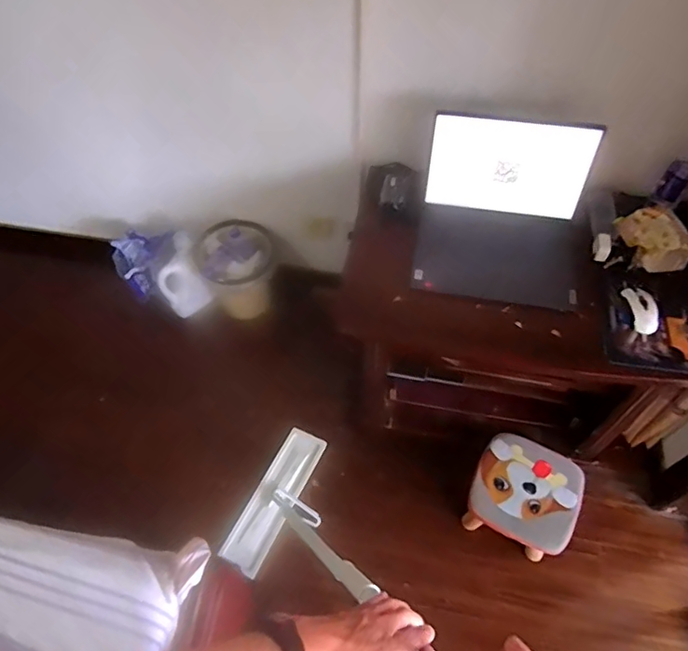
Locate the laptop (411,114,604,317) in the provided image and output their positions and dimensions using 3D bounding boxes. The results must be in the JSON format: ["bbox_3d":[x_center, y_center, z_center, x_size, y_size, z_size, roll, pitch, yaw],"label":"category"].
[{"bbox_3d":[0.355,-0.224,1.163,0.377,0.279,0.307,6,57,6],"label":"laptop"}]

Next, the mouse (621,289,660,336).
[{"bbox_3d":[0.620,-0.034,1.101,0.053,0.038,0.114,1,56,2],"label":"mouse"}]

